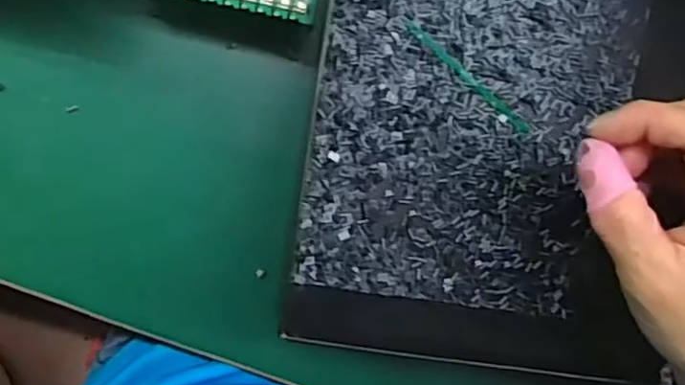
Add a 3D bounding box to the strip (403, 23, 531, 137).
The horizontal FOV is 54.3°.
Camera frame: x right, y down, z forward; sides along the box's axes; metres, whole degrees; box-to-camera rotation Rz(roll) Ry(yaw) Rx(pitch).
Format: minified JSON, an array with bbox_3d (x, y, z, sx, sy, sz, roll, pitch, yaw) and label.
[{"bbox_3d":[0.068,-0.061,0.358,0.087,0.004,0.006,39,91,-9],"label":"strip"}]

